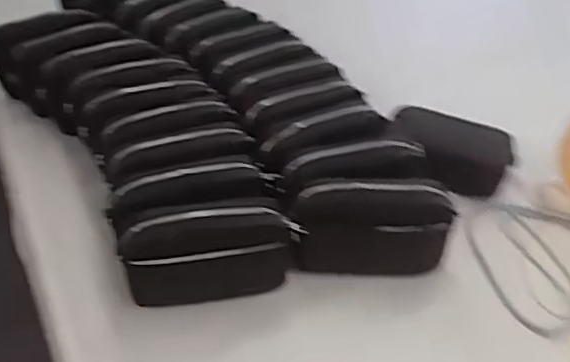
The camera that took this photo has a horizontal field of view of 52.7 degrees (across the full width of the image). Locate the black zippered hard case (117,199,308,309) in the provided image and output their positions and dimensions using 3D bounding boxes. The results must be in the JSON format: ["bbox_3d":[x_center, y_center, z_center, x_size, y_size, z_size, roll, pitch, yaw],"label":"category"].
[{"bbox_3d":[-0.094,0.093,0.721,0.221,0.131,0.068,-7,43,-10],"label":"black zippered hard case"}]

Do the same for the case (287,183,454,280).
[{"bbox_3d":[0.108,0.060,0.743,0.201,0.120,0.065,1,42,-1],"label":"case"}]

